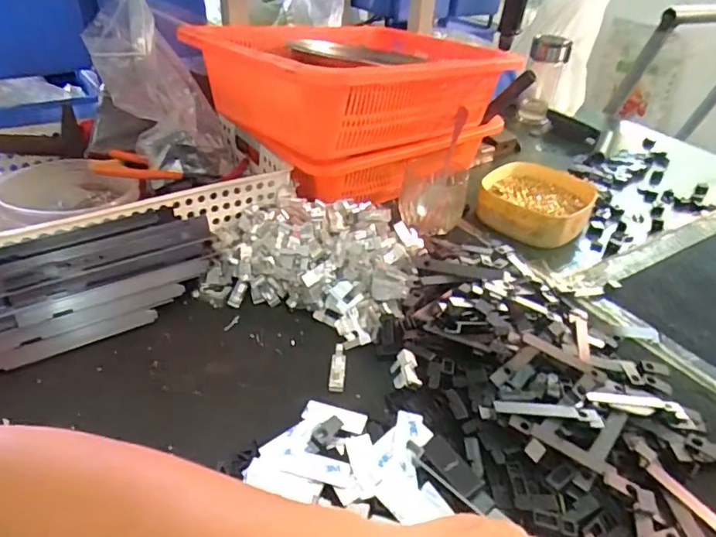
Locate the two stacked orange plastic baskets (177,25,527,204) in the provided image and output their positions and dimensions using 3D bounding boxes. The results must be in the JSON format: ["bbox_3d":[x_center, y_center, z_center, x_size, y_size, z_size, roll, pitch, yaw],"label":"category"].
[{"bbox_3d":[0.009,-0.231,0.728,0.411,0.186,0.273,-28,47,-34],"label":"two stacked orange plastic baskets"}]

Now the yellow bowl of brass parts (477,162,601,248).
[{"bbox_3d":[0.252,-0.093,0.738,0.150,0.044,0.164,2,35,-2],"label":"yellow bowl of brass parts"}]

